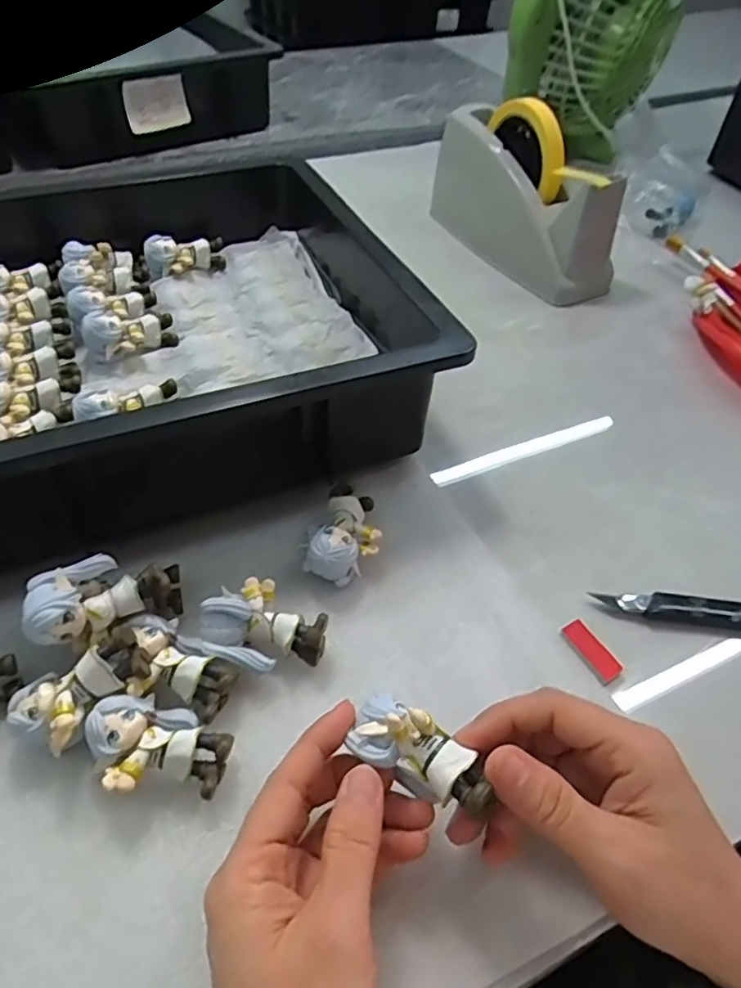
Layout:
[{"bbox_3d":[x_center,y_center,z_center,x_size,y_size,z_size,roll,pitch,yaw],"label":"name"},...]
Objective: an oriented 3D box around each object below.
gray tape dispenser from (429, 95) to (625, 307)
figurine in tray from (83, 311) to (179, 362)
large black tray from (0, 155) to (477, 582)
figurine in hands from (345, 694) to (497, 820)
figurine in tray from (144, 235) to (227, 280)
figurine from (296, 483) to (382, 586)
[{"bbox_3d":[0.148,-0.286,0.576,0.084,0.117,0.207,-15,51,-17],"label":"gray tape dispenser"},{"bbox_3d":[-0.165,-0.112,0.423,0.061,0.032,0.026,-30,57,-27],"label":"figurine in tray"},{"bbox_3d":[-0.217,-0.110,0.413,0.452,0.092,0.342,-17,52,-18],"label":"large black tray"},{"bbox_3d":[0.020,0.098,0.233,0.057,0.021,0.026,26,51,24],"label":"figurine in hands"},{"bbox_3d":[-0.150,-0.195,0.497,0.062,0.028,0.024,-16,51,-16],"label":"figurine in tray"},{"bbox_3d":[-0.015,0.022,0.350,0.040,0.027,0.060,9,48,5],"label":"figurine"}]

